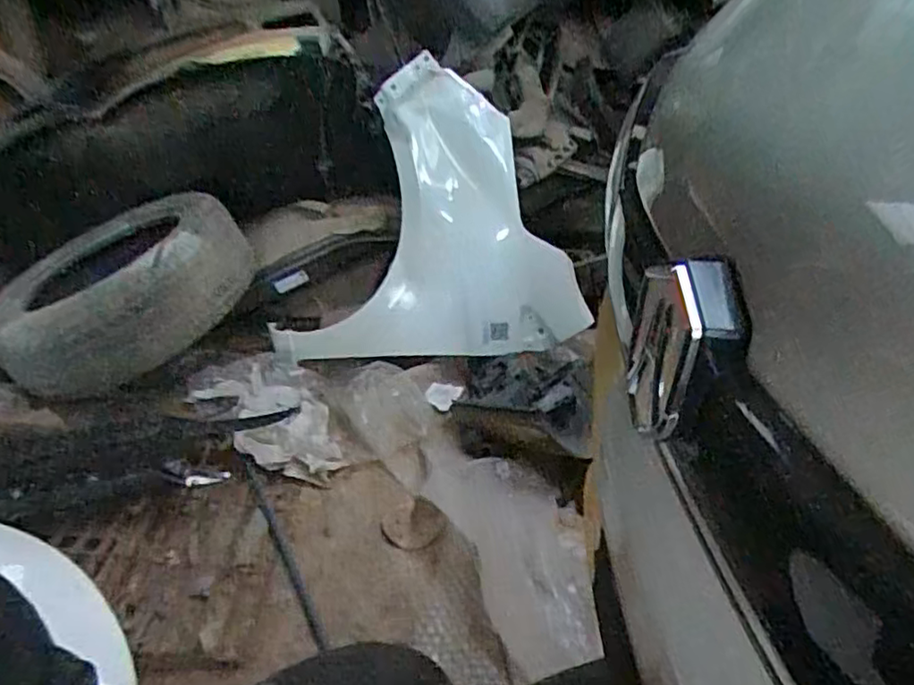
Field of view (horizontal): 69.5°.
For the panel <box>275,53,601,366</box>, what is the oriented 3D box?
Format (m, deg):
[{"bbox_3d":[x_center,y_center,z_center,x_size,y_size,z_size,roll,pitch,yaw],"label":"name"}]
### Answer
[{"bbox_3d":[-0.073,-0.309,1.745,0.836,0.683,0.317,8,29,14],"label":"panel"}]

